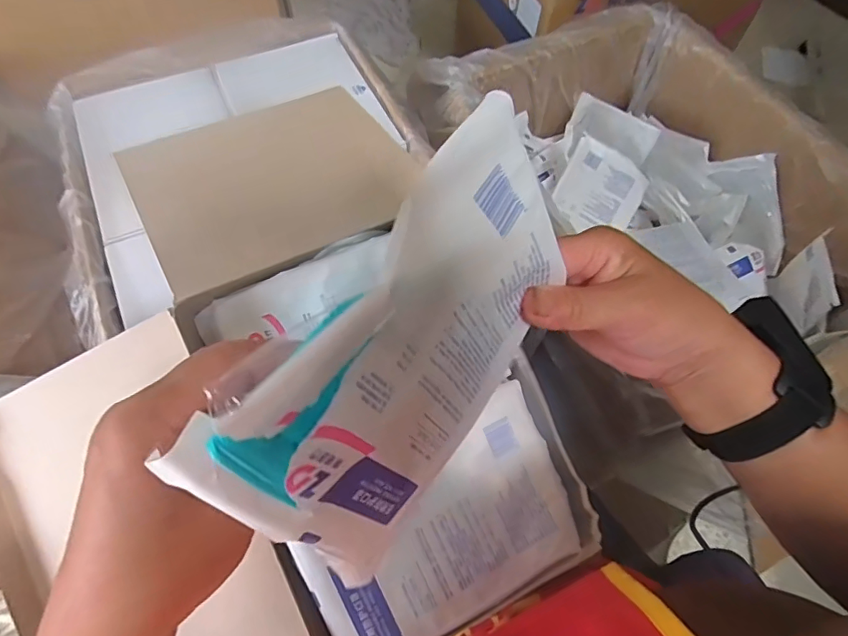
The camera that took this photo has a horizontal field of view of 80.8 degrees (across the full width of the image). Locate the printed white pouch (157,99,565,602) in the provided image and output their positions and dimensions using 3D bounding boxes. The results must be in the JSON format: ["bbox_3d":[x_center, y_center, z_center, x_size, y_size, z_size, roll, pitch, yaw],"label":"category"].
[{"bbox_3d":[0.001,0.018,0.204,0.014,0.132,0.170,27,68,35],"label":"printed white pouch"}]

